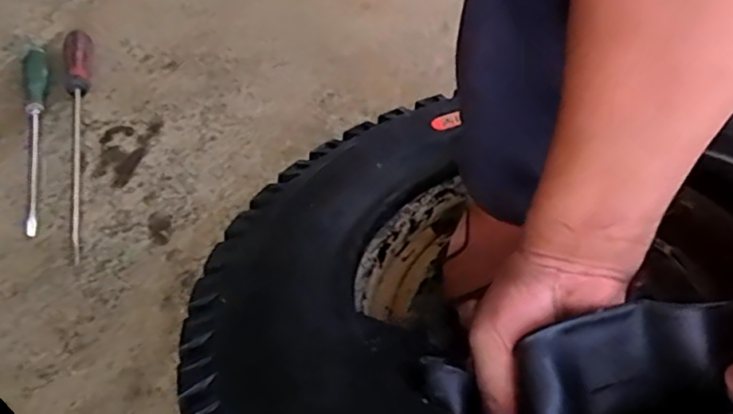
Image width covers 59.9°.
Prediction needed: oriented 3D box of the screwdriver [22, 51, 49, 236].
[{"bbox_3d":[-0.416,-0.096,0.795,0.032,0.034,0.323,-14,52,-6],"label":"screwdriver"}]

